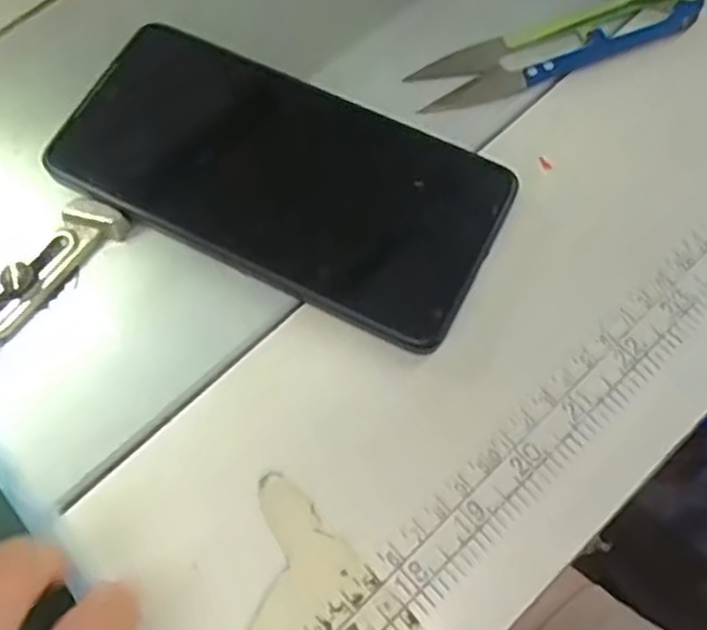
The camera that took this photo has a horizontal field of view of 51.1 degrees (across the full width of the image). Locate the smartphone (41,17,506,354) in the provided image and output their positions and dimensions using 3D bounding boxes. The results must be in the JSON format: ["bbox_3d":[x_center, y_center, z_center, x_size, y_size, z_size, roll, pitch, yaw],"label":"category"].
[{"bbox_3d":[-0.028,-0.051,0.269,0.158,0.013,0.074,25,71,11],"label":"smartphone"}]

